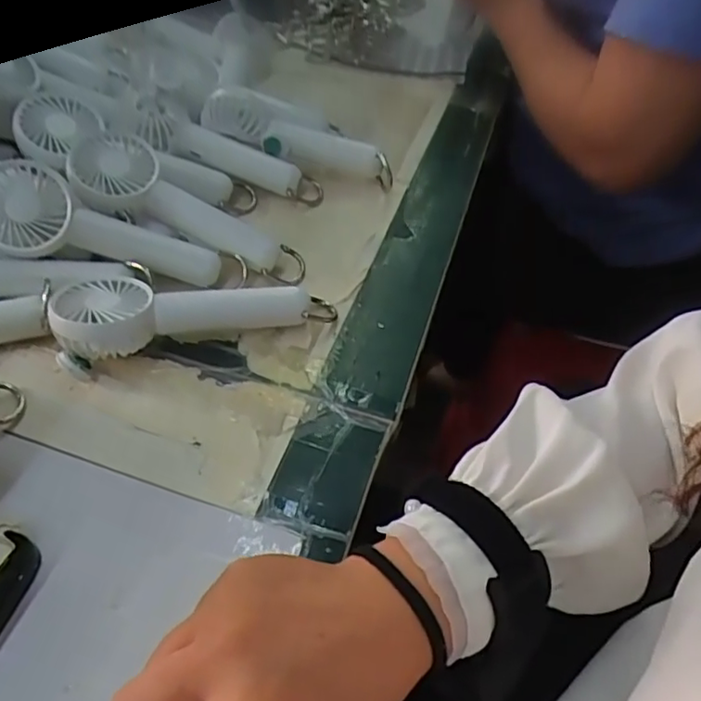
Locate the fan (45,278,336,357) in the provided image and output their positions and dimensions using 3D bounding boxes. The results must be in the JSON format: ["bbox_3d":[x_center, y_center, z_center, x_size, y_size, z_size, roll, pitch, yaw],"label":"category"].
[{"bbox_3d":[-0.092,-0.028,0.367,0.161,0.039,0.052,-10,52,-13],"label":"fan"}]

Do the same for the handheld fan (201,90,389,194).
[{"bbox_3d":[-0.040,-0.169,0.473,0.154,0.028,0.043,18,50,-5],"label":"handheld fan"}]

